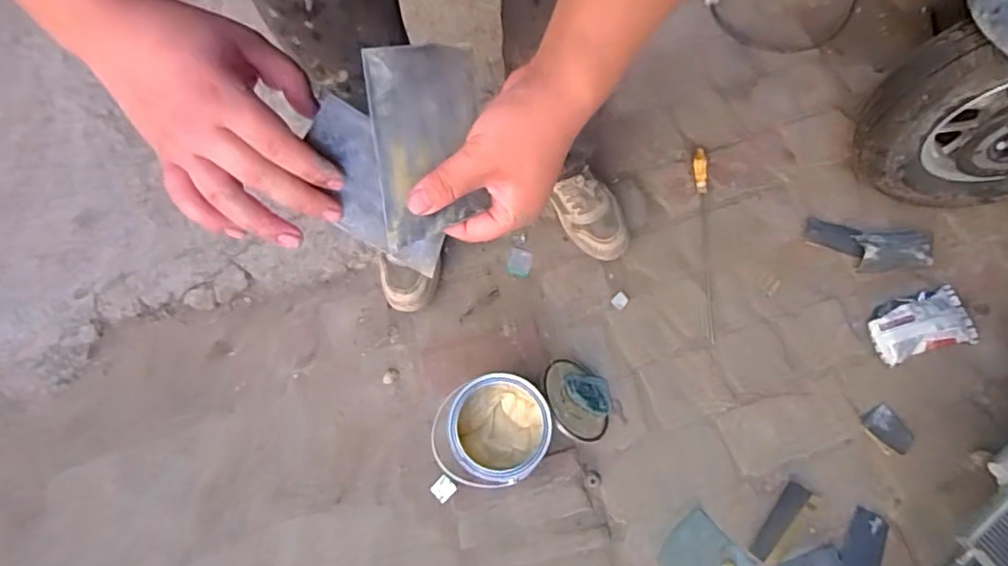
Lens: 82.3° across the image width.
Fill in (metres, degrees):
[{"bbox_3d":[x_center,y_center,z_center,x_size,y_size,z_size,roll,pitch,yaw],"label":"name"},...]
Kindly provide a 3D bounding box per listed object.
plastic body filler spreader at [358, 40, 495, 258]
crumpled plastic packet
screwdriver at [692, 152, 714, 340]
[{"bbox_3d":[-0.051,-0.095,0.392,0.072,0.004,0.130,-8,93,-9],"label":"plastic body filler spreader"},{"bbox_3d":[0.742,0.074,1.028,0.187,0.038,0.108,-16,74,-5],"label":"crumpled plastic packet"},{"bbox_3d":[0.380,-0.080,1.099,0.025,0.022,0.382,2,74,1],"label":"screwdriver"}]

